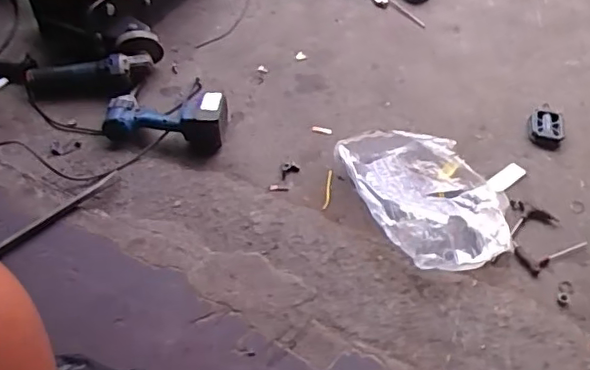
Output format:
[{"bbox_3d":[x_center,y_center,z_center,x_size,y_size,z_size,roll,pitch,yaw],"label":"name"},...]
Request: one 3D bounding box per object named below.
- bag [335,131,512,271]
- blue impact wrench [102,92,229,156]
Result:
[{"bbox_3d":[0.243,0.008,1.052,0.254,0.067,0.334,-22,52,-21],"label":"bag"},{"bbox_3d":[-0.264,-0.140,1.167,0.258,0.074,0.110,4,49,1],"label":"blue impact wrench"}]

